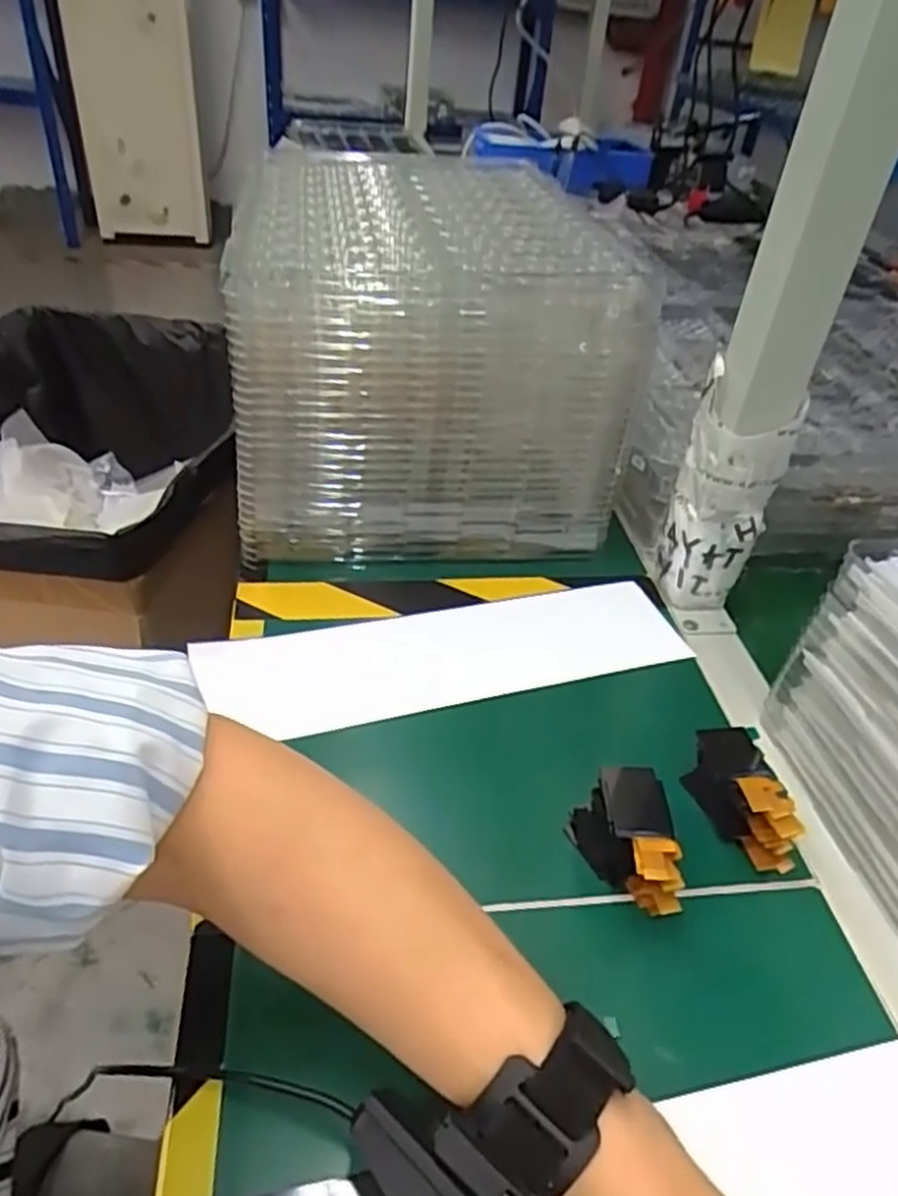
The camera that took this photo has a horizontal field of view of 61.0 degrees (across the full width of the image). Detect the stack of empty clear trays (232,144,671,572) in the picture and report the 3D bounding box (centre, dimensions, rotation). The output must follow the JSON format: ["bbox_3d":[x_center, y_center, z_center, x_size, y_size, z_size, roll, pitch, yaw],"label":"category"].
[{"bbox_3d":[-0.026,-0.222,0.625,0.262,0.186,0.356,0,40,-9],"label":"stack of empty clear trays"}]

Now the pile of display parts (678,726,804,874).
[{"bbox_3d":[0.153,0.104,0.398,0.035,0.040,0.068,-3,40,-11],"label":"pile of display parts"}]

